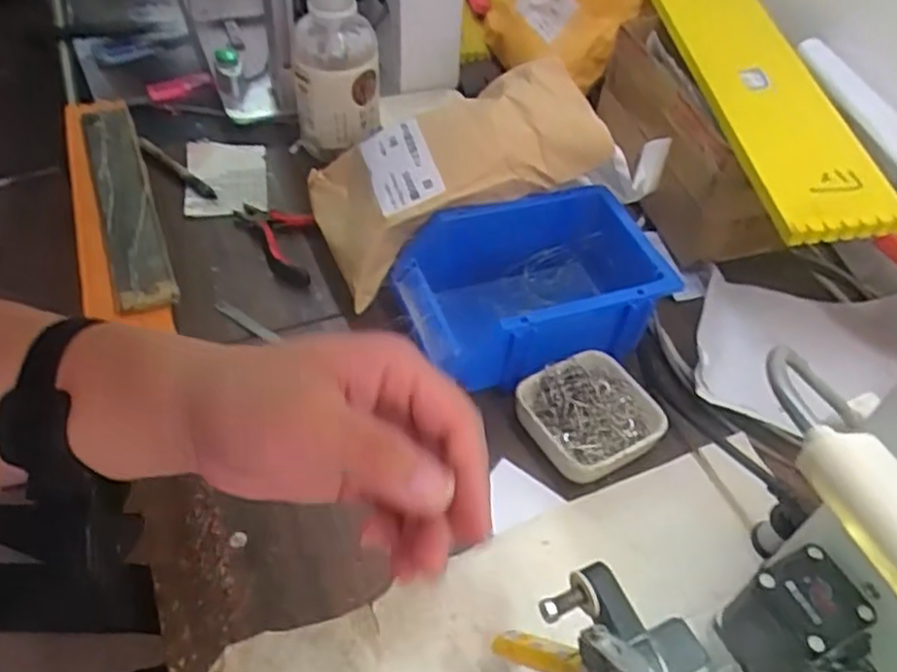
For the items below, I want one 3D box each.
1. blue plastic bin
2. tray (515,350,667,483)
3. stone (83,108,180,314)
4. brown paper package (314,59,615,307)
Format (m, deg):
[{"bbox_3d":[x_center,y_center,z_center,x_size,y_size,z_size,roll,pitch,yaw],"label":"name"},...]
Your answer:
[{"bbox_3d":[0.063,-0.033,0.550,0.191,0.077,0.123,-12,51,-14],"label":"blue plastic bin"},{"bbox_3d":[0.096,0.056,0.504,0.086,0.032,0.080,-25,55,-23],"label":"tray"},{"bbox_3d":[-0.277,-0.117,0.628,0.044,0.018,0.264,-16,52,-18],"label":"stone"},{"bbox_3d":[0.002,-0.123,0.564,0.234,0.068,0.127,-23,48,10],"label":"brown paper package"}]

